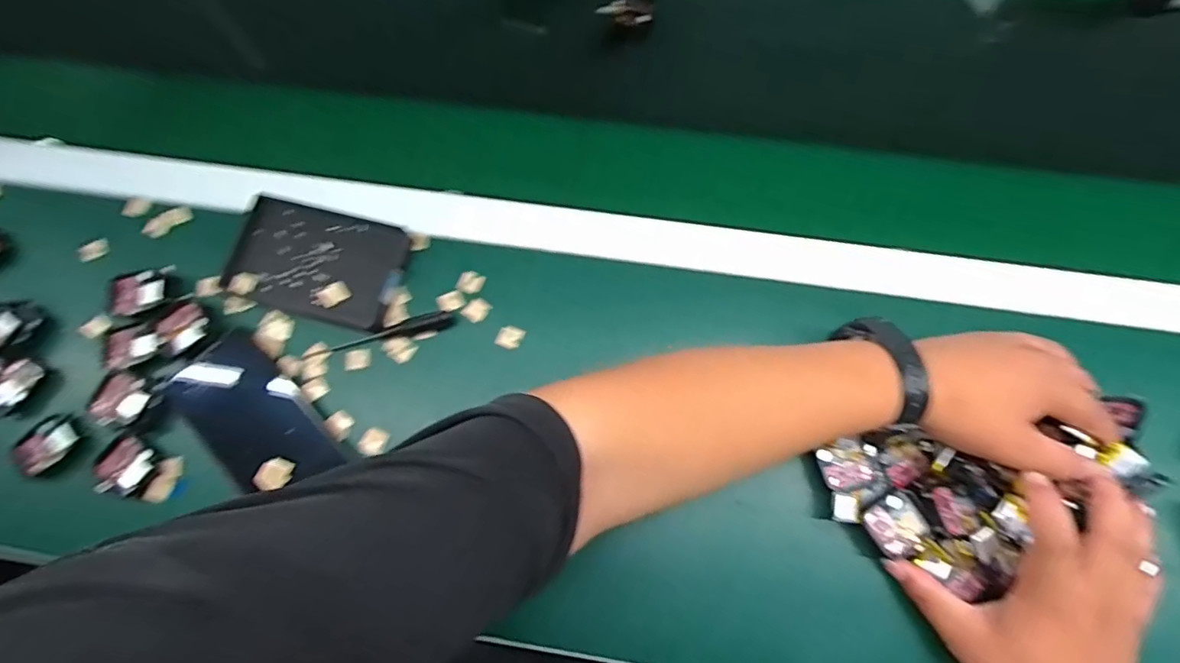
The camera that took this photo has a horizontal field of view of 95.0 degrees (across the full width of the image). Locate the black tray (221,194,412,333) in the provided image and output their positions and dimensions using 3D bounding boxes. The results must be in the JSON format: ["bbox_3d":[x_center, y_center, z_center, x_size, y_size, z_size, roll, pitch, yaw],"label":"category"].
[{"bbox_3d":[-0.226,-0.058,0.448,0.135,0.023,0.088,13,74,5],"label":"black tray"}]

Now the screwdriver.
[{"bbox_3d":[-0.170,0.003,0.438,0.123,0.014,0.014,-13,73,-2],"label":"screwdriver"}]

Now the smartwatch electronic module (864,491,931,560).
[{"bbox_3d":[0.215,0.134,0.378,0.039,0.010,0.035,-37,76,-9],"label":"smartwatch electronic module"}]

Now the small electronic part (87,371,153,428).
[{"bbox_3d":[-0.363,0.055,0.421,0.040,0.016,0.039,22,75,8],"label":"small electronic part"}]

